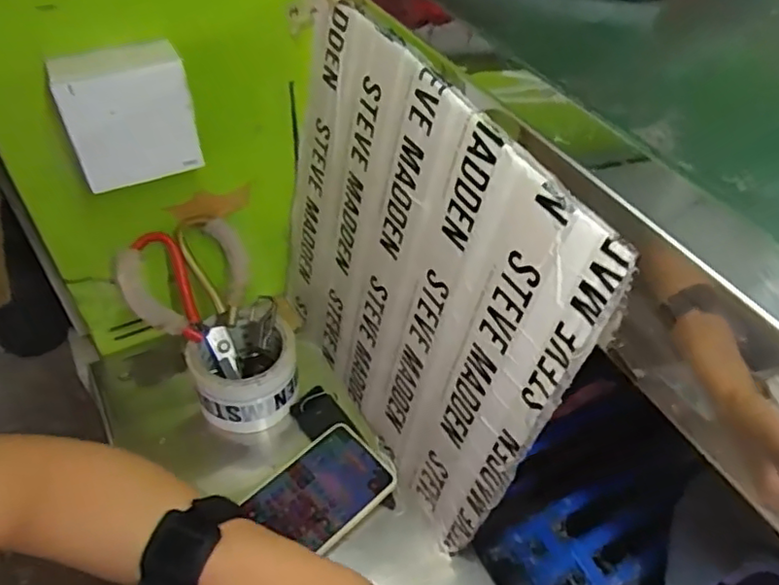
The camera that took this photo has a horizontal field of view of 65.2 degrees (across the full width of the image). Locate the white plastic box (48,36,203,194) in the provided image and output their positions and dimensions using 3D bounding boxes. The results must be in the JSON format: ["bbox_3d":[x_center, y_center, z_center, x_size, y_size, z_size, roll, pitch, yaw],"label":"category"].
[{"bbox_3d":[-0.188,-0.127,0.439,0.083,0.081,0.045,-24,54,-24],"label":"white plastic box"}]

